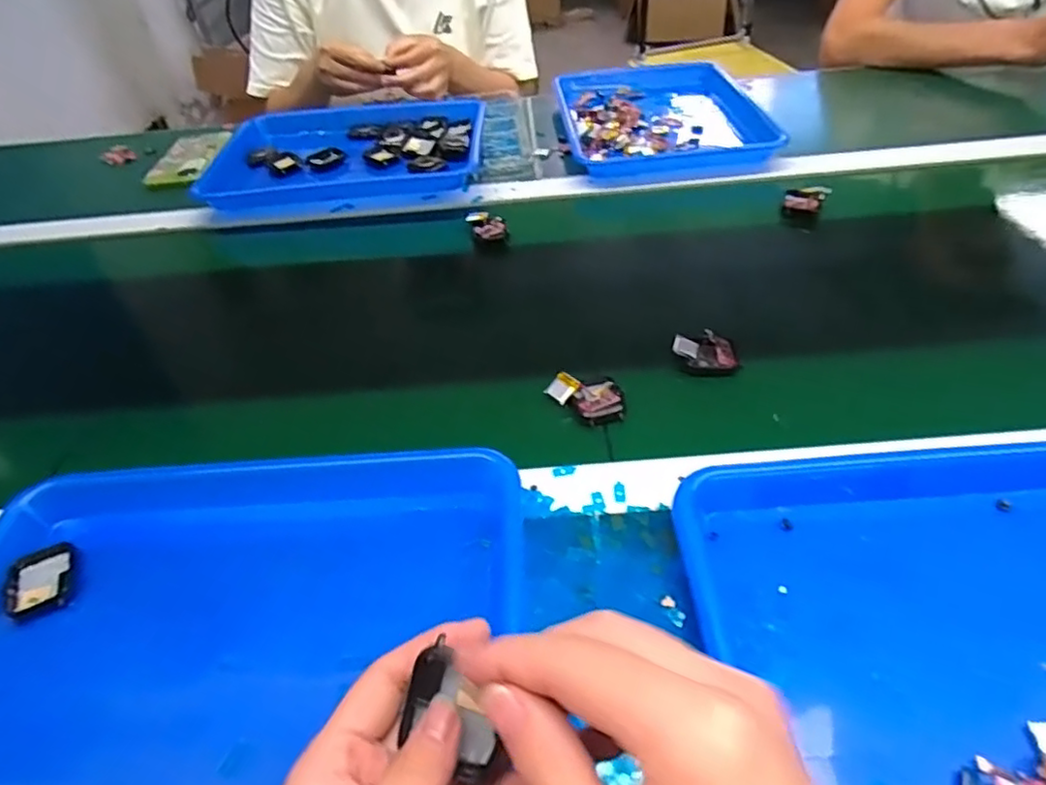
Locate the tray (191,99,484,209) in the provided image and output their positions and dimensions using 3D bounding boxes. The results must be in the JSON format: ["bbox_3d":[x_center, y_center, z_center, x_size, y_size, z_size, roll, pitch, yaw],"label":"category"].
[{"bbox_3d":[-0.217,-0.306,0.810,0.332,0.048,0.249,-5,44,1],"label":"tray"}]

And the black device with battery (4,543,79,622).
[{"bbox_3d":[-0.300,0.119,0.398,0.037,0.009,0.041,-16,55,-14],"label":"black device with battery"}]

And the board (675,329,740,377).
[{"bbox_3d":[0.146,-0.031,0.510,0.047,0.019,0.034,2,45,8],"label":"board"}]

